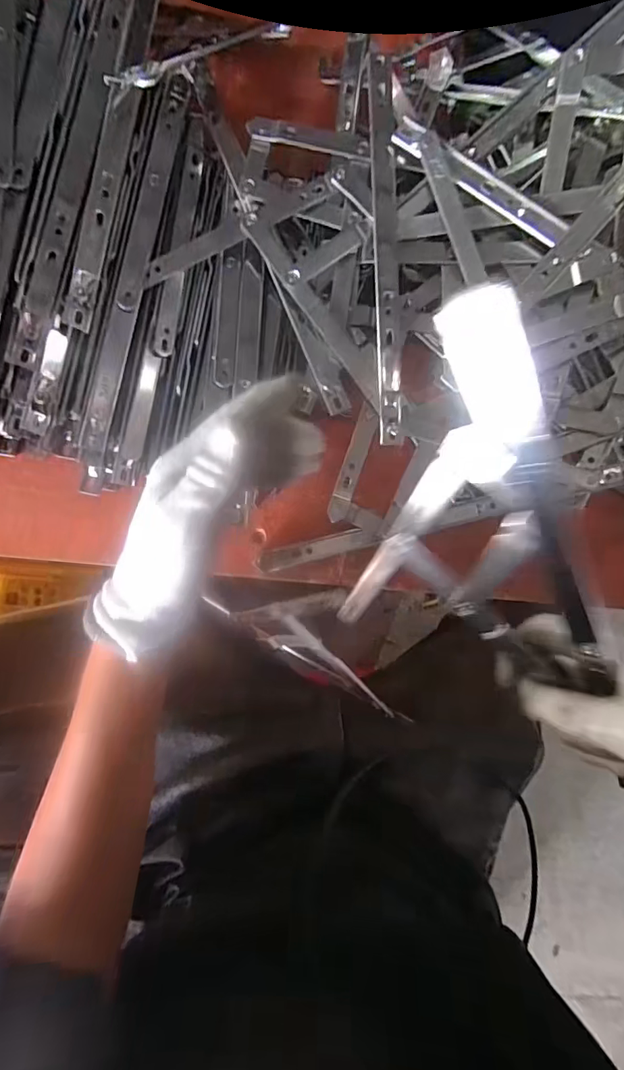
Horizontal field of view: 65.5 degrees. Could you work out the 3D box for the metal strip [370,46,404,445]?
[{"bbox_3d":[0.058,-0.221,0.380,0.019,0.005,0.294,-3,93,-9],"label":"metal strip"}]

